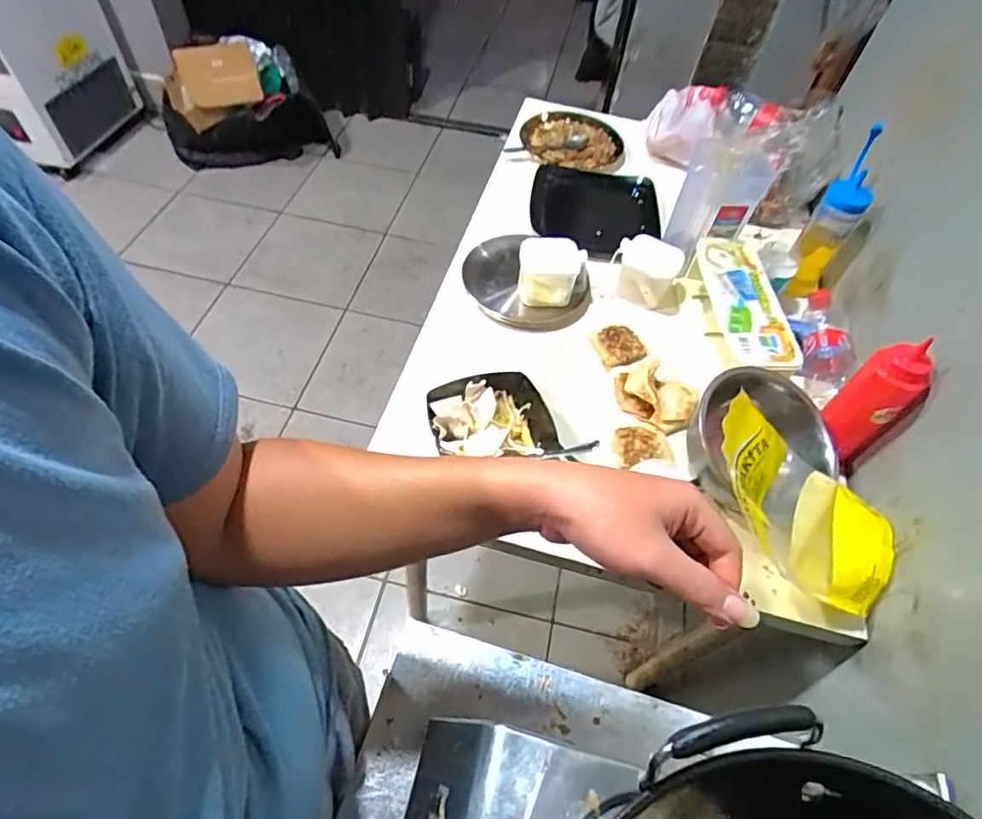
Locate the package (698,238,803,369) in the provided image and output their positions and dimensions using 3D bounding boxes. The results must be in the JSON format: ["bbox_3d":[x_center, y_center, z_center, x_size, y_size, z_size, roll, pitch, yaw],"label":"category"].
[{"bbox_3d":[0.358,-0.148,0.790,0.093,0.033,0.243,2,55,-3],"label":"package"}]

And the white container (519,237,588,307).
[{"bbox_3d":[0.088,-0.203,0.840,0.095,0.076,0.076,5,55,-2],"label":"white container"}]

